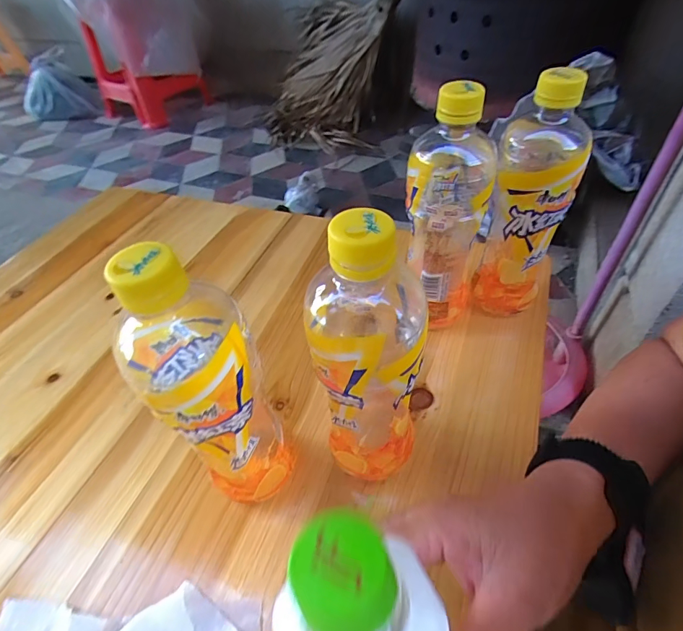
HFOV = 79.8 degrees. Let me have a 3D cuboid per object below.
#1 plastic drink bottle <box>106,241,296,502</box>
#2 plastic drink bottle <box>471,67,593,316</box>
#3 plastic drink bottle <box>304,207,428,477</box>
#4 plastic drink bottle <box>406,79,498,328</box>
[{"bbox_3d":[-0.075,0.053,0.255,0.057,0.223,0.066,-25,49,-19],"label":"plastic drink bottle"},{"bbox_3d":[0.161,-0.096,0.354,0.065,0.202,0.069,12,50,15],"label":"plastic drink bottle"},{"bbox_3d":[0.016,0.029,0.243,0.060,0.192,0.056,4,46,8],"label":"plastic drink bottle"},{"bbox_3d":[0.088,-0.083,0.346,0.066,0.198,0.065,12,48,15],"label":"plastic drink bottle"}]

